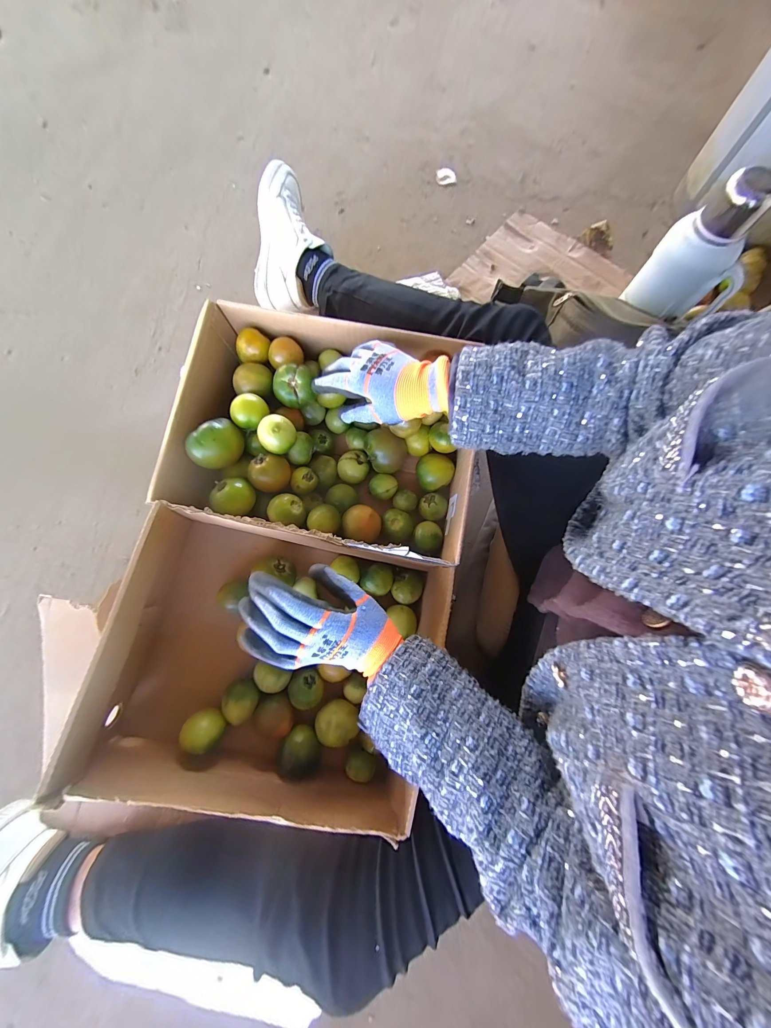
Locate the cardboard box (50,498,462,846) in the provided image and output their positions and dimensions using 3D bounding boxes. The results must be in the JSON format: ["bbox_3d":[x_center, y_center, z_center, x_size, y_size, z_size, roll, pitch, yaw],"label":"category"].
[{"bbox_3d":[-0.130,0.166,0.372,0.344,0.144,0.256,10,78,3],"label":"cardboard box"}]

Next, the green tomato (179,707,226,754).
[{"bbox_3d":[-0.204,0.242,0.371,0.036,0.050,0.039,0,77,1],"label":"green tomato"}]

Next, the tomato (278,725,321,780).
[{"bbox_3d":[-0.101,0.283,0.392,0.046,0.037,0.050,0,77,1],"label":"tomato"}]

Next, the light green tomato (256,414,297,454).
[{"bbox_3d":[-0.133,-0.096,0.413,0.044,0.050,0.041,0,77,1],"label":"light green tomato"}]

